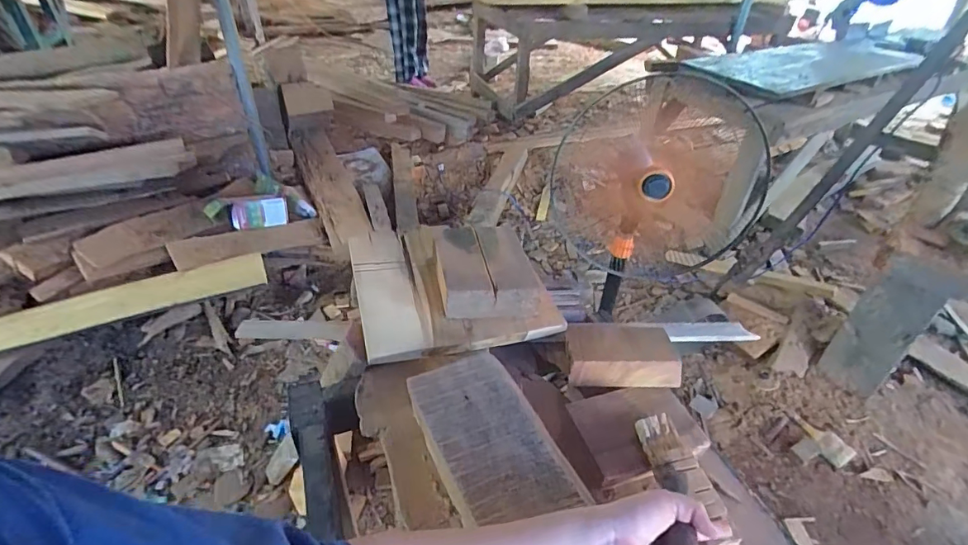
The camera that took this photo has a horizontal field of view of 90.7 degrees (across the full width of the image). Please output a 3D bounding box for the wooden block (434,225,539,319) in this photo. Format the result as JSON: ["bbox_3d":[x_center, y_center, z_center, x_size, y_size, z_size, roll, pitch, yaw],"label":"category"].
[{"bbox_3d":[-0.005,-0.010,0.763,0.146,0.058,0.177,-6,38,-13],"label":"wooden block"}]

